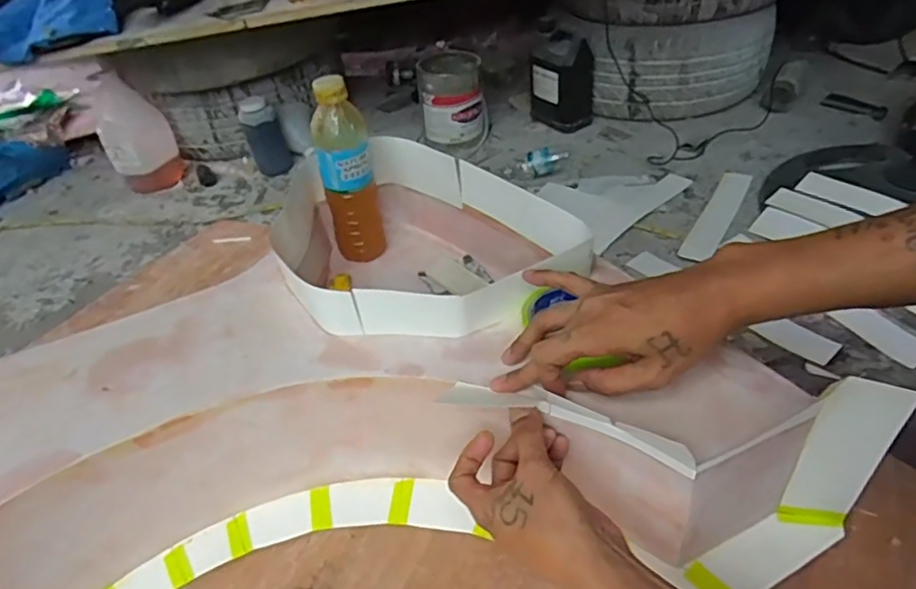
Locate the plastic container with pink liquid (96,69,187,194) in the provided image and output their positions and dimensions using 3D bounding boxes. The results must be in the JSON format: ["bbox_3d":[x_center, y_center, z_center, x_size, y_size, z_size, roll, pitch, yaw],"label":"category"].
[{"bbox_3d":[-0.826,-0.402,1.522,0.161,0.262,0.112,-23,43,-17],"label":"plastic container with pink liquid"}]

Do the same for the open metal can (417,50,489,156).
[{"bbox_3d":[-0.011,-0.517,1.571,0.170,0.200,0.203,-8,41,0],"label":"open metal can"}]

